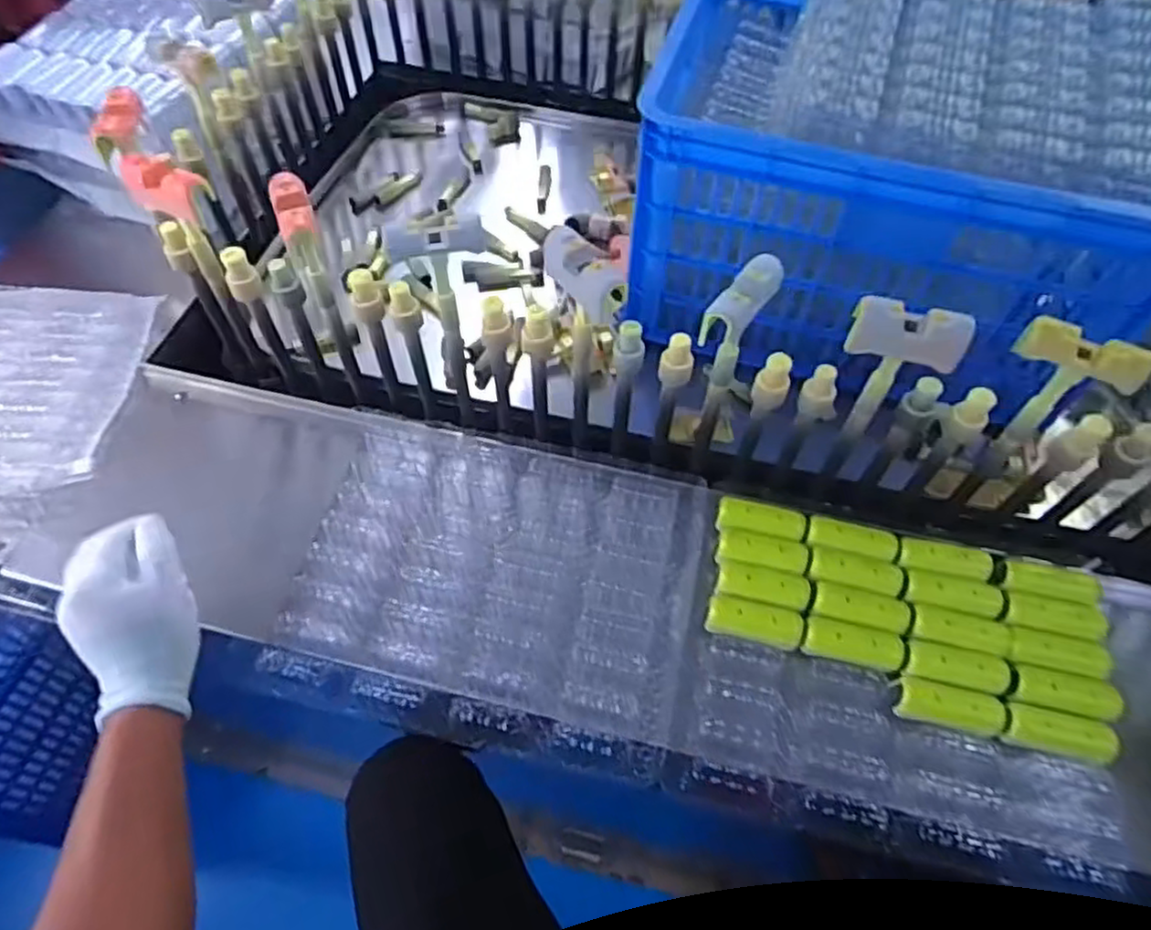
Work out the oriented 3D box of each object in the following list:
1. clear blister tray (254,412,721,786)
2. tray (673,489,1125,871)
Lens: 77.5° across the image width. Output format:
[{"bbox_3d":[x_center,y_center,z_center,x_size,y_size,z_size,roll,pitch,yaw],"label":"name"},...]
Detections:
[{"bbox_3d":[-0.065,0.100,0.644,0.347,0.031,0.273,13,58,7],"label":"clear blister tray"},{"bbox_3d":[0.267,0.156,0.593,0.330,0.030,0.228,13,58,7],"label":"tray"}]

